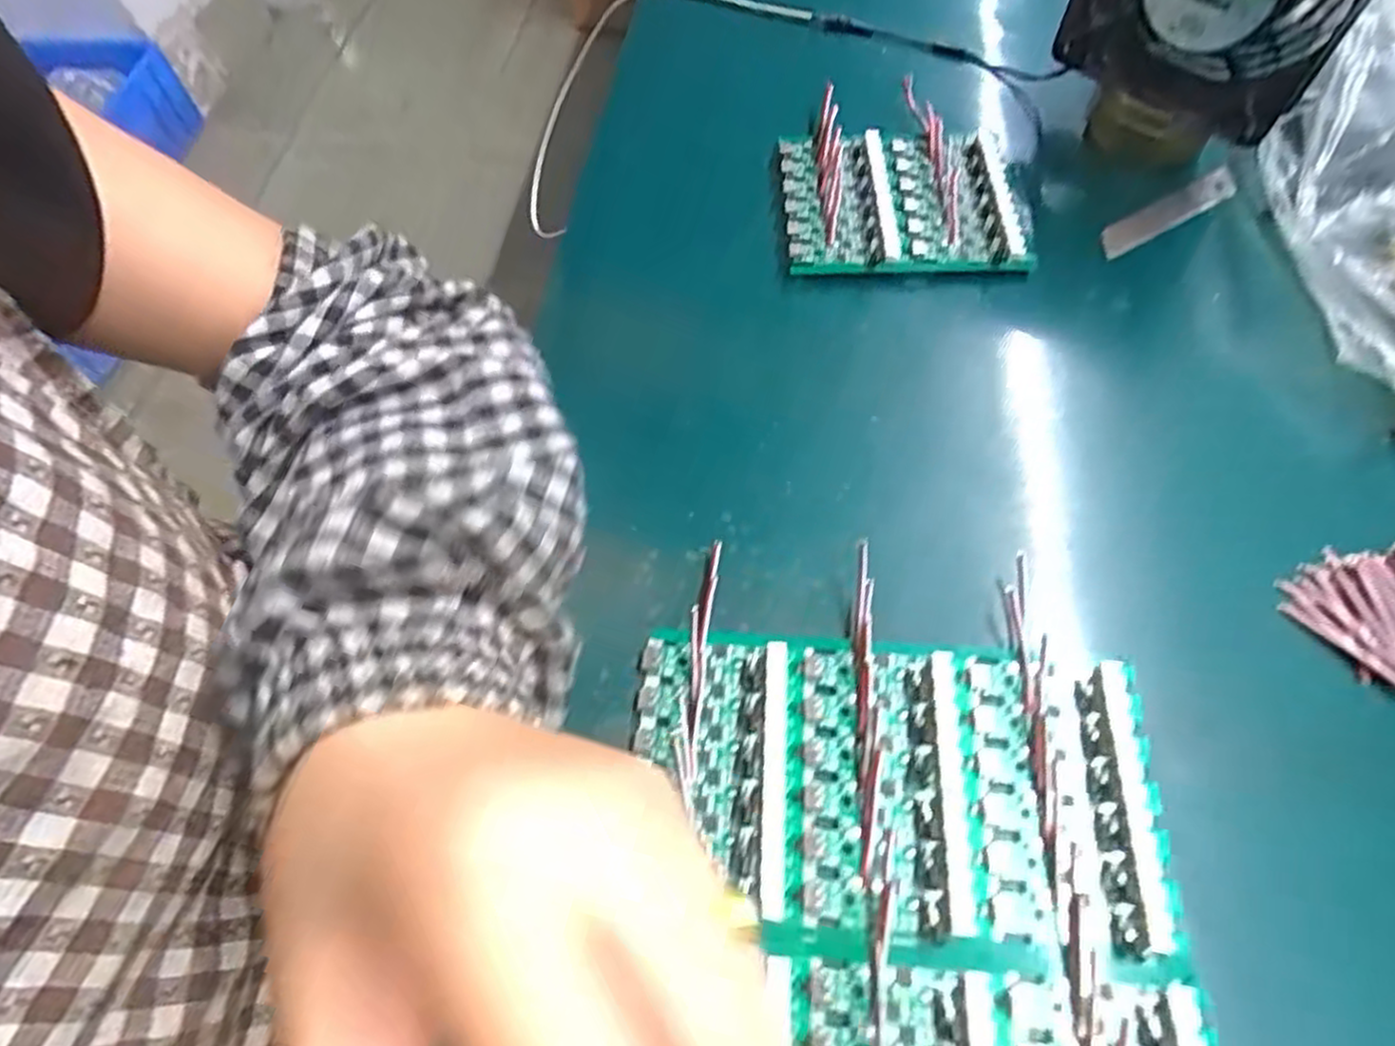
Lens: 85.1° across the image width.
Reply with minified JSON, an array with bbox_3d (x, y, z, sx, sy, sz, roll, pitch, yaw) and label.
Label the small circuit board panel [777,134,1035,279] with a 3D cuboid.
[{"bbox_3d":[0.108,-0.171,0.410,0.119,0.023,0.096,-1,61,3],"label":"small circuit board panel"}]

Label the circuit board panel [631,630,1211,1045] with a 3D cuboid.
[{"bbox_3d":[0.068,0.140,0.249,0.177,0.006,0.204,1,61,5],"label":"circuit board panel"}]

